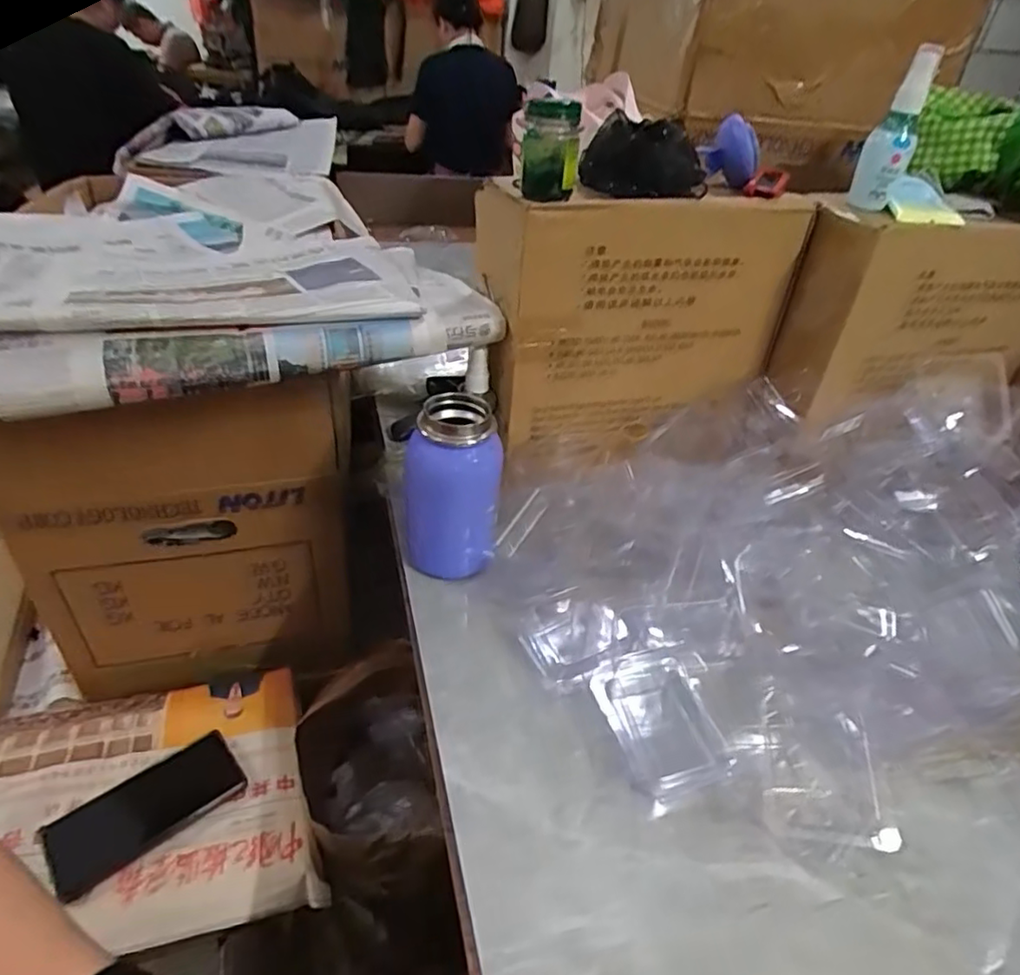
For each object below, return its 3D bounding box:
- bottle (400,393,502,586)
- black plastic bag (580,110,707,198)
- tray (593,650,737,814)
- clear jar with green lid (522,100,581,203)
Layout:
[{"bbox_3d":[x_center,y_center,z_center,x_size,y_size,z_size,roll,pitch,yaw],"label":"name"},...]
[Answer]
[{"bbox_3d":[-0.044,0.002,0.497,0.066,0.133,0.068,5,37,-3],"label":"bottle"},{"bbox_3d":[0.116,-0.281,0.530,0.101,0.053,0.063,6,36,0],"label":"black plastic bag"},{"bbox_3d":[0.102,0.154,0.417,0.070,0.021,0.098,-7,39,-18],"label":"tray"},{"bbox_3d":[0.031,-0.253,0.477,0.041,0.071,0.034,6,36,0],"label":"clear jar with green lid"}]

